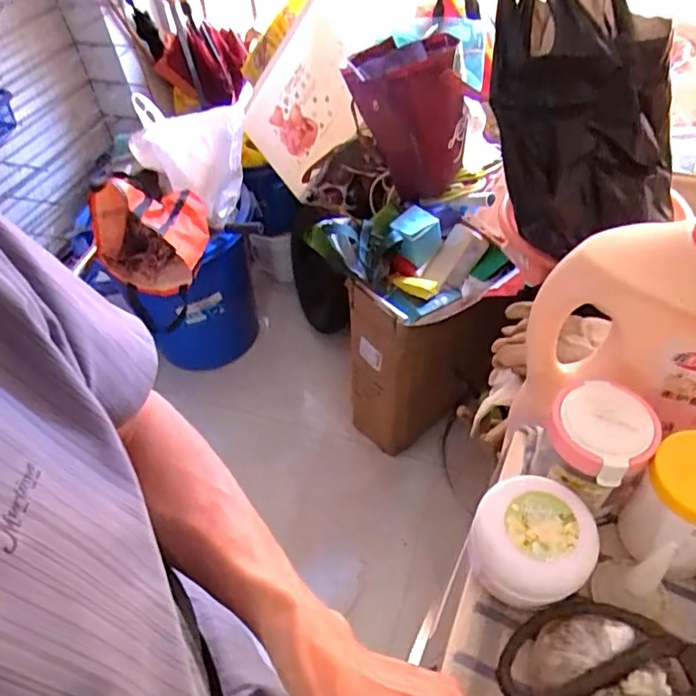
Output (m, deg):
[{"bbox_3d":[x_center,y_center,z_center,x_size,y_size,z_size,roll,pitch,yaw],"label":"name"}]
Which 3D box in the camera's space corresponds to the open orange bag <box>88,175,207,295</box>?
[{"bbox_3d":[-0.456,-0.265,1.329,0.263,0.238,0.167,-21,49,-12],"label":"open orange bag"}]

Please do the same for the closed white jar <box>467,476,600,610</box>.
[{"bbox_3d":[0.135,0.144,0.416,0.078,0.063,0.078,-4,48,4],"label":"closed white jar"}]

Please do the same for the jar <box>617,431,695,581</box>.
[{"bbox_3d":[0.235,0.121,0.405,0.077,0.110,0.068,-30,51,-19],"label":"jar"}]

